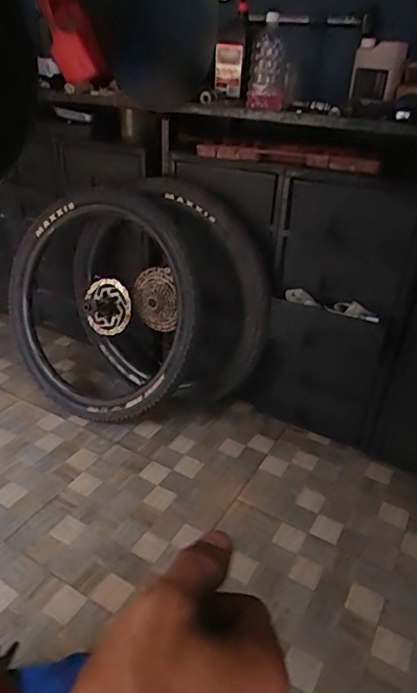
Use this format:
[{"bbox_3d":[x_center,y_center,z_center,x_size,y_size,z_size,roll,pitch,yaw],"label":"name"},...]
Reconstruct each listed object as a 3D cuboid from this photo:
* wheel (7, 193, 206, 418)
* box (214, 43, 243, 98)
[{"bbox_3d":[-0.342,-0.114,1.470,0.685,0.703,0.115,40,21,15],"label":"wheel"},{"bbox_3d":[0.055,-0.819,1.432,0.103,0.140,0.018,22,27,34],"label":"box"}]

